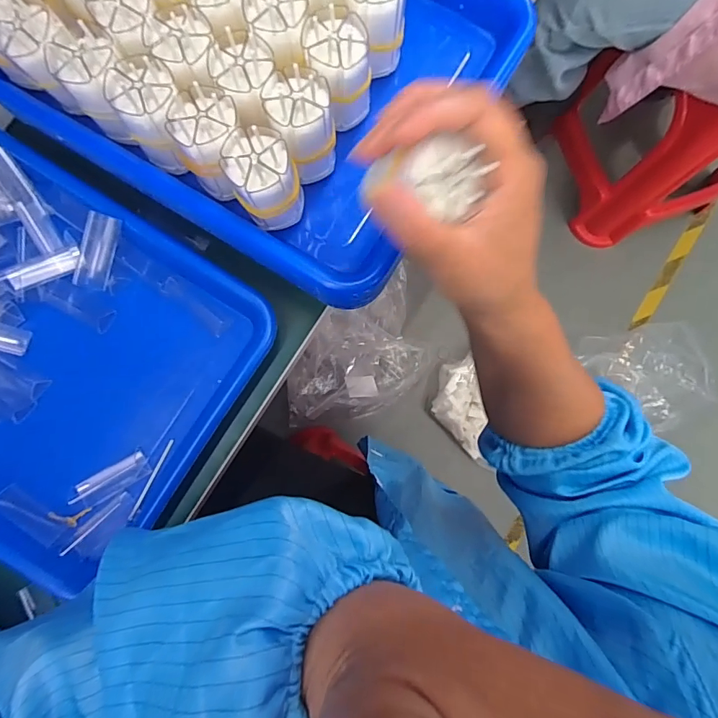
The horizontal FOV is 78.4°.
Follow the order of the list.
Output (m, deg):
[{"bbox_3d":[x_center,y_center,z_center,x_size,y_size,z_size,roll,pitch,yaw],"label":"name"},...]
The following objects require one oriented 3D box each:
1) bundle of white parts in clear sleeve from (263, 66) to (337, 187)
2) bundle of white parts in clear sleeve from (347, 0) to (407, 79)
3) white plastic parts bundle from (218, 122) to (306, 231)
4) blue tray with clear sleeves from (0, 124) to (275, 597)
[{"bbox_3d":[-0.036,-0.144,0.278,0.039,0.059,0.048,-9,85,-1],"label":"bundle of white parts in clear sleeve"},{"bbox_3d":[0.011,-0.222,0.286,0.037,0.059,0.037,0,85,0],"label":"bundle of white parts in clear sleeve"},{"bbox_3d":[-0.057,-0.109,0.270,0.038,0.061,0.038,0,85,0],"label":"white plastic parts bundle"},{"bbox_3d":[-0.247,-0.014,0.314,0.317,0.049,0.249,32,86,2],"label":"blue tray with clear sleeves"}]

